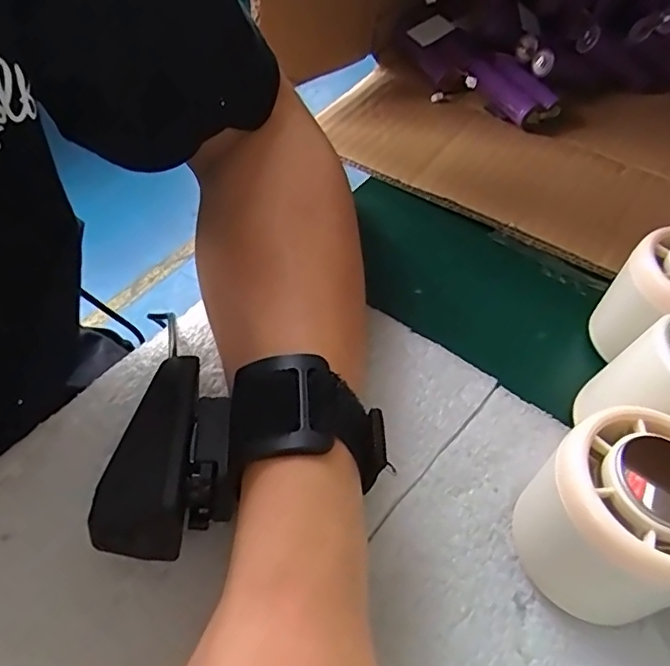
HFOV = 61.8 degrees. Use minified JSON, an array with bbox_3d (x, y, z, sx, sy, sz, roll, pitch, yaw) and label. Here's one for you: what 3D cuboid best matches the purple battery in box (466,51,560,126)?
[{"bbox_3d":[0.121,-0.168,0.388,0.025,0.026,0.074,-22,57,-18],"label":"purple battery in box"}]

